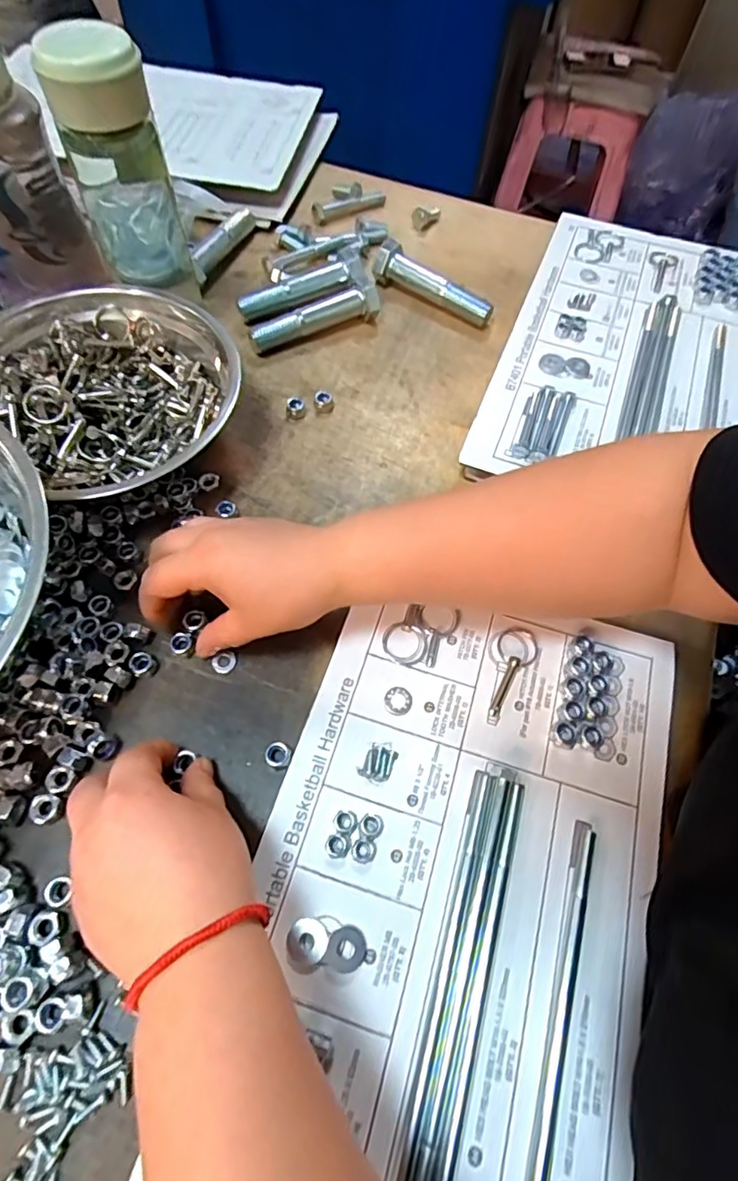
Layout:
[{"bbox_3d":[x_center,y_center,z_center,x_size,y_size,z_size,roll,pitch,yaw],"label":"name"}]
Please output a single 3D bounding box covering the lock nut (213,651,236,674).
[{"bbox_3d":[-0.097,0.048,0.379,0.013,0.004,0.016,34,67,13],"label":"lock nut"}]

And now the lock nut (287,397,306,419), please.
[{"bbox_3d":[-0.062,-0.156,0.480,0.015,0.012,0.017,1,64,-3],"label":"lock nut"}]

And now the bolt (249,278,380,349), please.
[{"bbox_3d":[-0.051,-0.253,0.522,0.122,0.034,0.023,-23,67,-13],"label":"bolt"}]

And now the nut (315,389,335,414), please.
[{"bbox_3d":[-0.038,-0.163,0.485,0.016,0.012,0.016,1,64,-2],"label":"nut"}]

